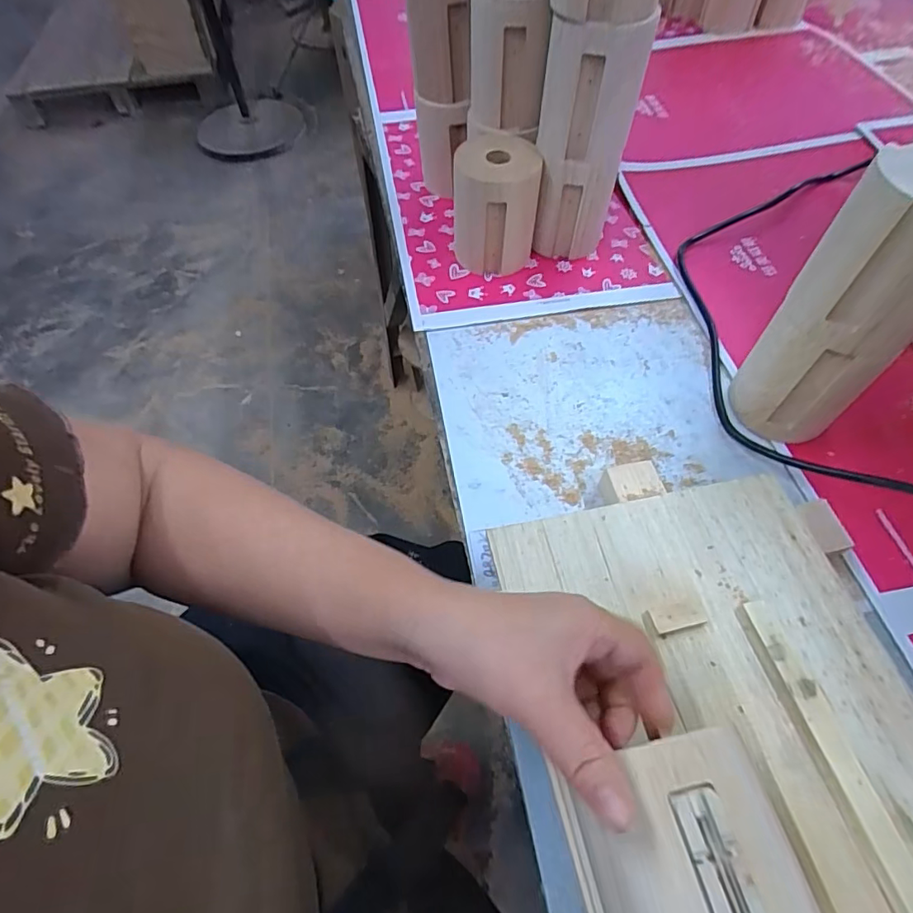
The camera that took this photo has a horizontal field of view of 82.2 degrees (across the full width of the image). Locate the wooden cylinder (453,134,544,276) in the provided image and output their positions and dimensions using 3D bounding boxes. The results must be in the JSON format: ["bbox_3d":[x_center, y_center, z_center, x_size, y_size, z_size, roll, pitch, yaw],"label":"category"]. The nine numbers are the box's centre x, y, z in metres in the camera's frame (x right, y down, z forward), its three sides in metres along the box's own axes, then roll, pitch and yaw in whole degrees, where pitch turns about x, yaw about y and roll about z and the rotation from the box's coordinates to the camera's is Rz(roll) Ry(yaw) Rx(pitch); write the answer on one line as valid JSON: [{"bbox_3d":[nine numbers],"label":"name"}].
[{"bbox_3d":[0.036,-0.242,0.511,0.078,0.107,0.066,2,57,2],"label":"wooden cylinder"}]

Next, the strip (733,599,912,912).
[{"bbox_3d":[0.212,0.191,0.257,0.019,0.007,0.244,-13,58,-7],"label":"strip"}]

